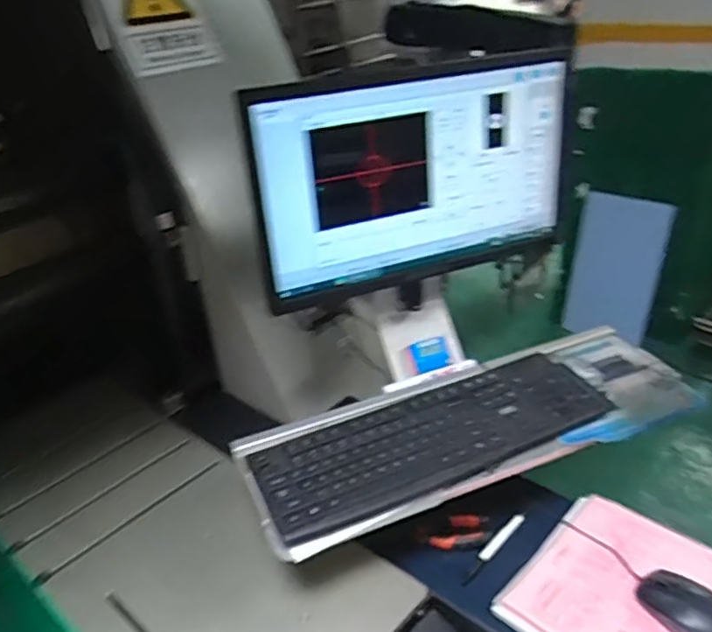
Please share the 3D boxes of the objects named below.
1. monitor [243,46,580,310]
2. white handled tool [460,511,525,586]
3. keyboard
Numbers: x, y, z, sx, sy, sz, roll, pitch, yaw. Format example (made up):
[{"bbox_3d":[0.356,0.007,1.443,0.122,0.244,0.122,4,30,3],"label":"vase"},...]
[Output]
[{"bbox_3d":[0.087,-0.178,0.817,0.445,0.251,0.062,-19,31,-24],"label":"monitor"},{"bbox_3d":[0.166,0.280,0.778,0.126,0.009,0.015,-28,36,-37],"label":"white handled tool"},{"bbox_3d":[0.107,0.142,0.797,0.457,0.029,0.140,-18,31,-23],"label":"keyboard"}]

